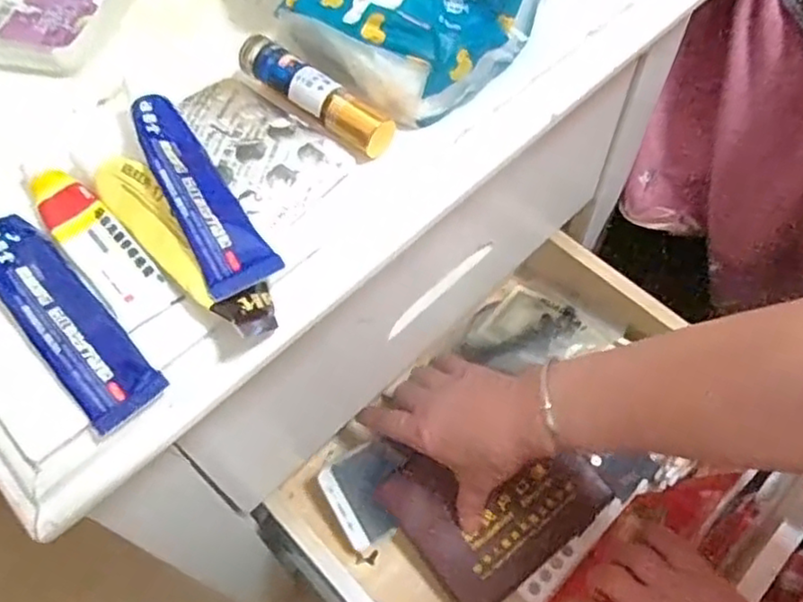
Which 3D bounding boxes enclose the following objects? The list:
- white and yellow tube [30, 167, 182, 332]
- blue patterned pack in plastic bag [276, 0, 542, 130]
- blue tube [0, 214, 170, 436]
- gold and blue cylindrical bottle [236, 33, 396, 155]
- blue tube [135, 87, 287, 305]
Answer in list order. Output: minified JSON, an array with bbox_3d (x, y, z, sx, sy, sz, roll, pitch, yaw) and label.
[{"bbox_3d":[-0.122,-0.024,0.269,0.023,0.009,0.083,-39,66,-19],"label":"white and yellow tube"},{"bbox_3d":[0.007,-0.140,0.308,0.097,0.040,0.101,36,67,20],"label":"blue patterned pack in plastic bag"},{"bbox_3d":[-0.128,0.004,0.251,0.028,0.013,0.100,-40,66,-20],"label":"blue tube"},{"bbox_3d":[-0.041,-0.095,0.300,0.089,0.014,0.017,39,68,21],"label":"gold and blue cylindrical bottle"},{"bbox_3d":[-0.081,-0.045,0.269,0.028,0.009,0.102,-19,62,-30],"label":"blue tube"}]

